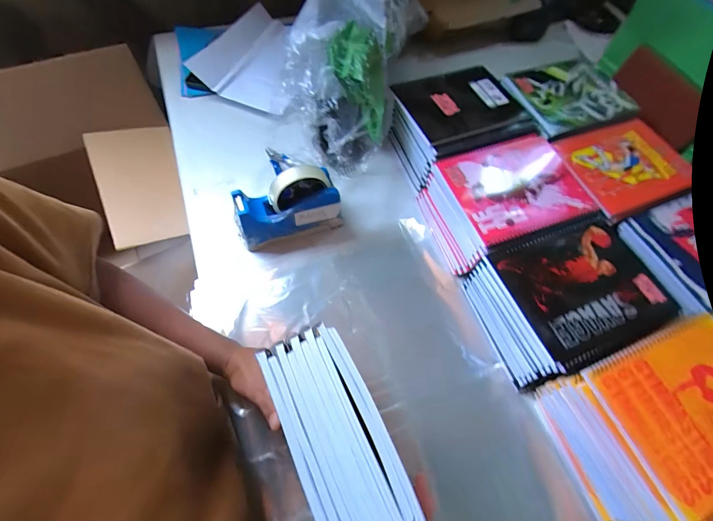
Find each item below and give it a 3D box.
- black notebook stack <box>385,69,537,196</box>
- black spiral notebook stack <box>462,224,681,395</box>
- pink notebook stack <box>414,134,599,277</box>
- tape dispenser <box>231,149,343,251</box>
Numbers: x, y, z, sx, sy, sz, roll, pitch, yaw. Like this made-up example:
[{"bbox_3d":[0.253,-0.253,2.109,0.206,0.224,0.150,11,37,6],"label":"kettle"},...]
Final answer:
[{"bbox_3d":[0.179,-0.234,0.593,0.206,0.104,0.173,-16,64,-11],"label":"black notebook stack"},{"bbox_3d":[0.287,0.054,0.454,0.203,0.099,0.169,-17,64,-11],"label":"black spiral notebook stack"},{"bbox_3d":[0.220,-0.091,0.516,0.185,0.109,0.156,-19,65,-12],"label":"pink notebook stack"},{"bbox_3d":[-0.101,-0.081,0.487,0.153,0.121,0.062,-17,64,-11],"label":"tape dispenser"}]

